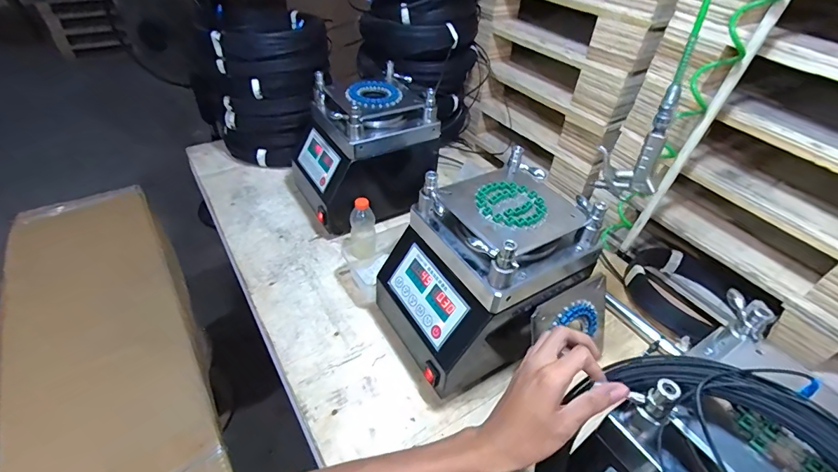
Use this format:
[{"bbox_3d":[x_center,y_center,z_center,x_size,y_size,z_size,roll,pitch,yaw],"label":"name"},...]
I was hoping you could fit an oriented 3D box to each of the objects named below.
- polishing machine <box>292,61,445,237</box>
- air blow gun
[{"bbox_3d":[-0.118,-0.191,0.953,0.307,0.278,0.217,-24,49,-28],"label":"polishing machine"},{"bbox_3d":[0.316,-0.131,0.591,0.085,0.166,0.034,27,47,23],"label":"air blow gun"}]

